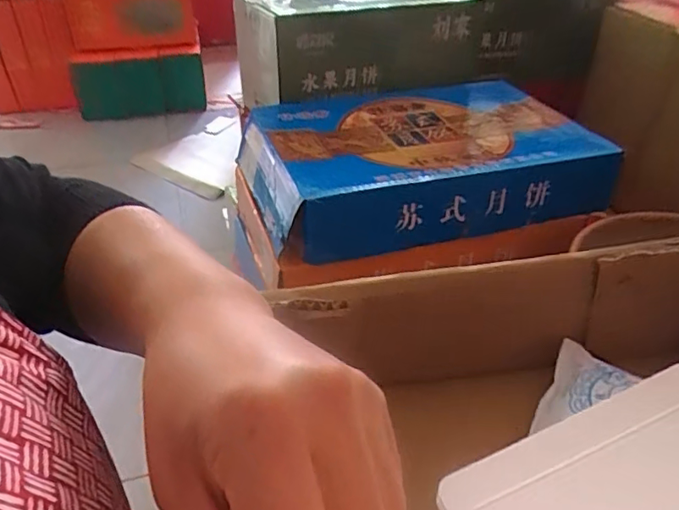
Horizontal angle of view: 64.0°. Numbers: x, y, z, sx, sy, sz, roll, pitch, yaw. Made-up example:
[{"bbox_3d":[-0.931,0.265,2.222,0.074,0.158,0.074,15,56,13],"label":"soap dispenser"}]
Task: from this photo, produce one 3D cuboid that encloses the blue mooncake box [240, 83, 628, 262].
[{"bbox_3d":[0.123,-0.163,0.863,0.525,0.091,0.384,-10,36,-16],"label":"blue mooncake box"}]

